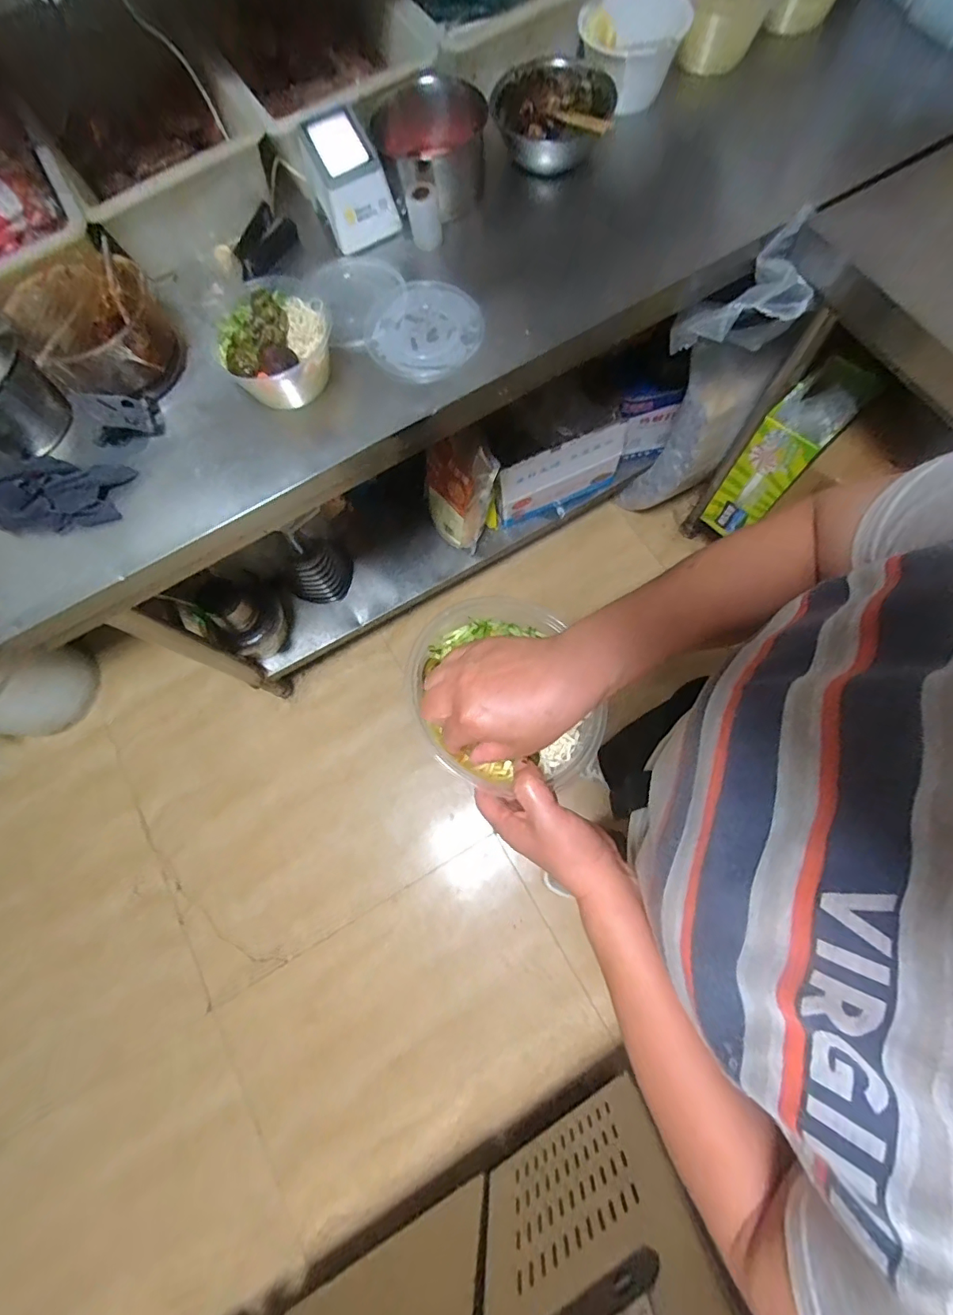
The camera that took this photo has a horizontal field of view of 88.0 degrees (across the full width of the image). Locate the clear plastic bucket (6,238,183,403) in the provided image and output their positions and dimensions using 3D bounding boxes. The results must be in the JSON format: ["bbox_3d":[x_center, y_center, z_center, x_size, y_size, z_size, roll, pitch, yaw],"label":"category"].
[{"bbox_3d":[-0.529,-0.463,0.704,0.178,0.097,0.195,-36,78,-7],"label":"clear plastic bucket"}]

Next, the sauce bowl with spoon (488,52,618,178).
[{"bbox_3d":[0.123,-0.859,0.771,0.188,0.077,0.184,5,77,3],"label":"sauce bowl with spoon"}]

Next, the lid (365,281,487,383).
[{"bbox_3d":[-0.068,-0.470,0.711,0.141,0.023,0.159,30,79,8],"label":"lid"}]

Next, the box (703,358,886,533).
[{"bbox_3d":[0.676,-0.448,1.097,0.208,0.363,0.132,-43,79,-8],"label":"box"}]

